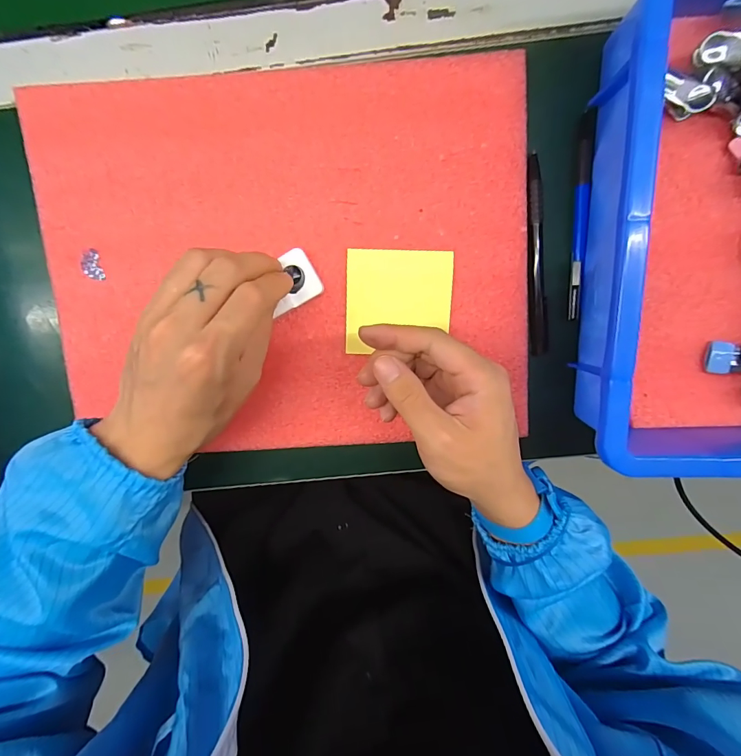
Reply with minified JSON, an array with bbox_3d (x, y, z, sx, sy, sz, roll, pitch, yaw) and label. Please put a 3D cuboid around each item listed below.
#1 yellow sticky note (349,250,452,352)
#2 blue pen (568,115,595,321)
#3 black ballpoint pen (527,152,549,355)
[{"bbox_3d":[0.021,-0.055,0.298,0.075,0.005,0.073,2,99,1],"label":"yellow sticky note"},{"bbox_3d":[0.150,-0.113,0.289,0.009,0.006,0.139,0,99,2],"label":"blue pen"},{"bbox_3d":[0.121,-0.087,0.296,0.011,0.009,0.139,-6,98,2],"label":"black ballpoint pen"}]

